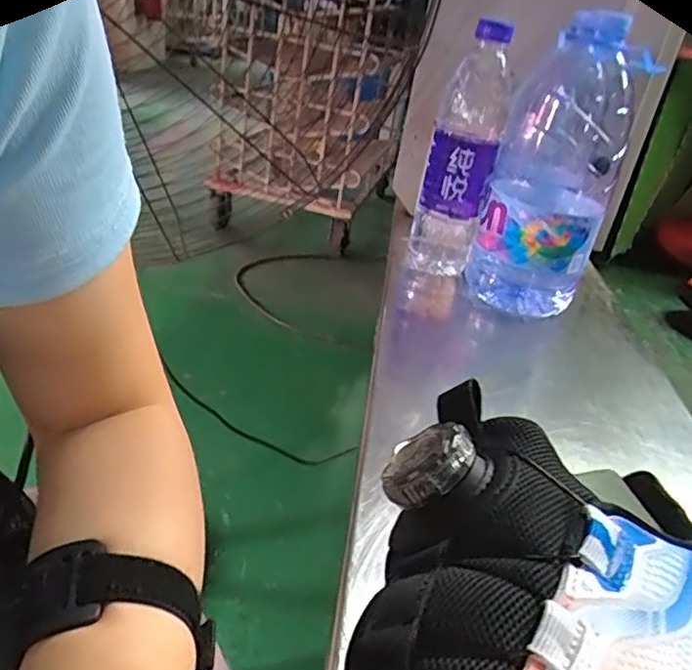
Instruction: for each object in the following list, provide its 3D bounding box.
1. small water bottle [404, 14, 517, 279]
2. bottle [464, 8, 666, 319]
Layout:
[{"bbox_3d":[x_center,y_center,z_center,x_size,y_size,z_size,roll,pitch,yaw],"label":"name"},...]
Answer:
[{"bbox_3d":[0.105,-0.163,0.577,0.061,0.221,0.056,13,28,5],"label":"small water bottle"},{"bbox_3d":[0.182,-0.144,0.550,0.101,0.242,0.119,15,28,9],"label":"bottle"}]

